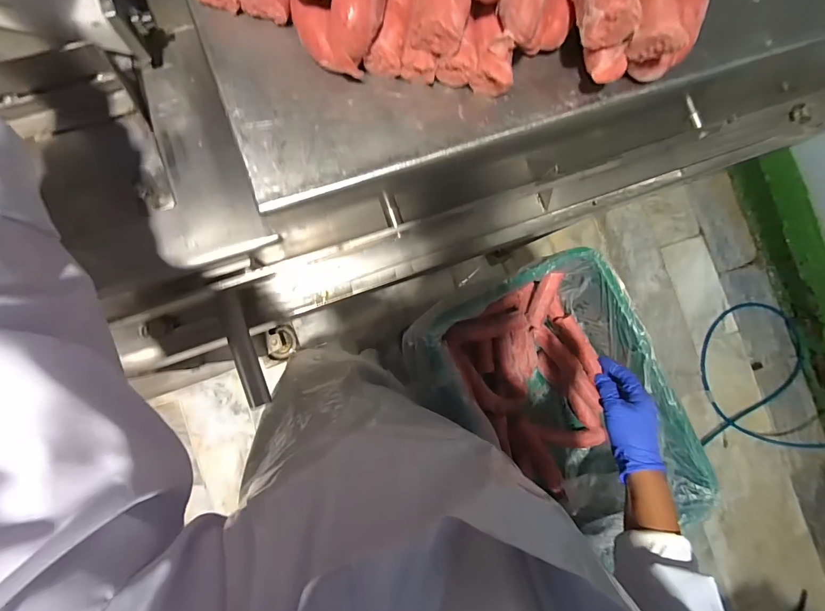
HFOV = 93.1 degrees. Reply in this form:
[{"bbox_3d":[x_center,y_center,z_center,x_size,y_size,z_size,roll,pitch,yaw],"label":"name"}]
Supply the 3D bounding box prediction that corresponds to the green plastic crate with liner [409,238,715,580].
[{"bbox_3d":[0.253,0.195,0.788,0.379,0.245,0.494,-25,88,-8],"label":"green plastic crate with liner"}]

